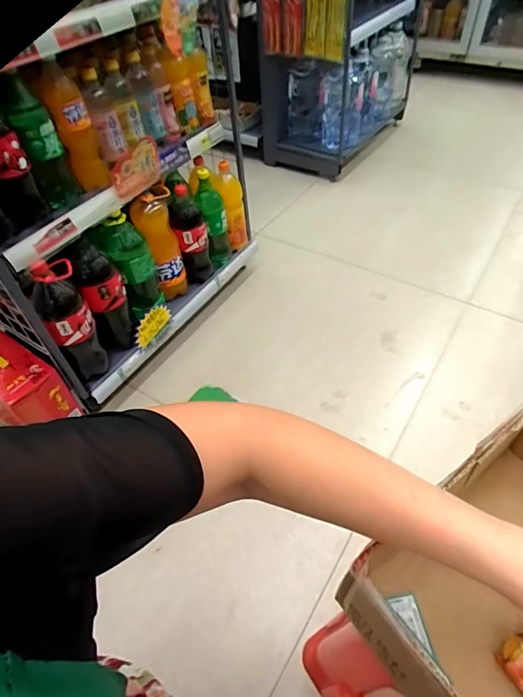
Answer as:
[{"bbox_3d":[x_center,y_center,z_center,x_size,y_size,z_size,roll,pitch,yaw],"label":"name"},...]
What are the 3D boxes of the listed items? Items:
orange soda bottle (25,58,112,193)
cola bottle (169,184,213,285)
[{"bbox_3d":[-0.396,-0.461,0.898,0.083,0.246,0.071,-19,50,-12],"label":"orange soda bottle"},{"bbox_3d":[-0.204,-0.329,1.233,0.091,0.276,0.084,-11,49,-6],"label":"cola bottle"}]

